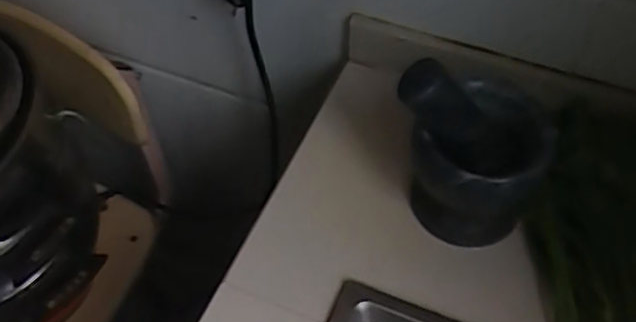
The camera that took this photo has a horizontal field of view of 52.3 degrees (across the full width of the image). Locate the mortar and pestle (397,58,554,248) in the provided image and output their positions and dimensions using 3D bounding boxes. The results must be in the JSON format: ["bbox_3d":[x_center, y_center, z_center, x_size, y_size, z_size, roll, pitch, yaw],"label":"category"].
[{"bbox_3d":[0.138,-0.015,0.542,0.108,0.176,0.109,-1,54,1],"label":"mortar and pestle"}]

